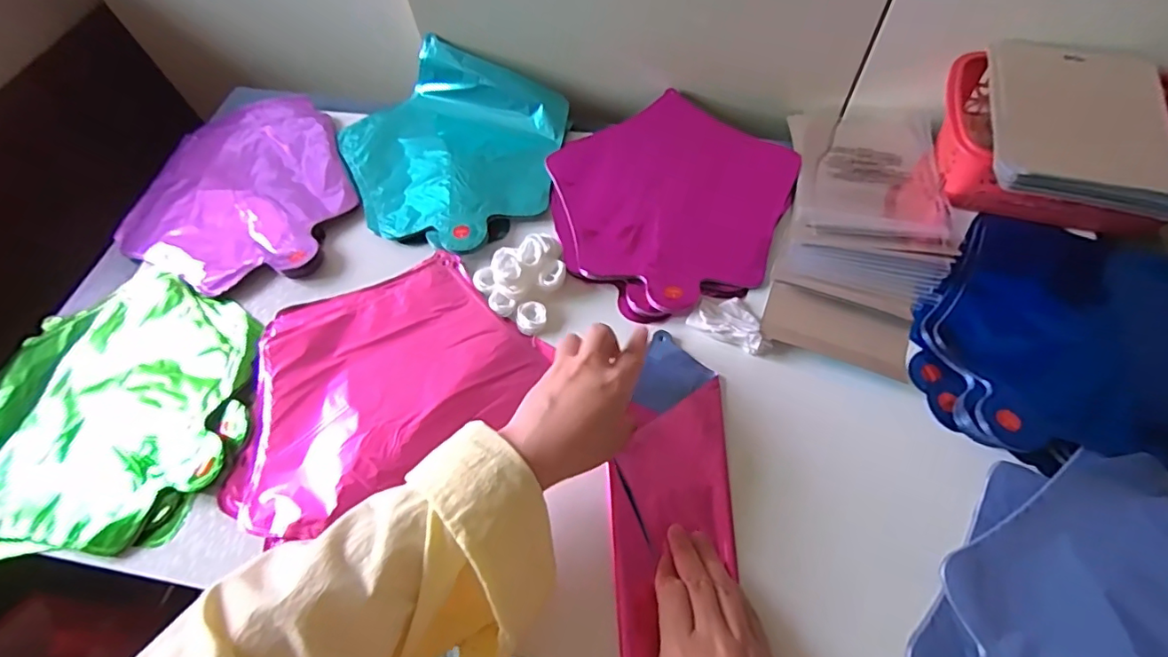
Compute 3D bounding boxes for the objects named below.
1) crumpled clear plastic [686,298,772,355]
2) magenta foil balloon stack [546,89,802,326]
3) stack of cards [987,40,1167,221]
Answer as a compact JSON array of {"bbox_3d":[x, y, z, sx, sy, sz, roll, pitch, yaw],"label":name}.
[{"bbox_3d":[0.123,-0.005,0.443,0.064,0.015,0.041,31,65,20],"label":"crumpled clear plastic"},{"bbox_3d":[0.082,-0.126,0.515,0.231,0.016,0.227,-34,63,-17],"label":"magenta foil balloon stack"},{"bbox_3d":[0.394,-0.165,0.429,0.126,0.020,0.179,15,62,12],"label":"stack of cards"}]

